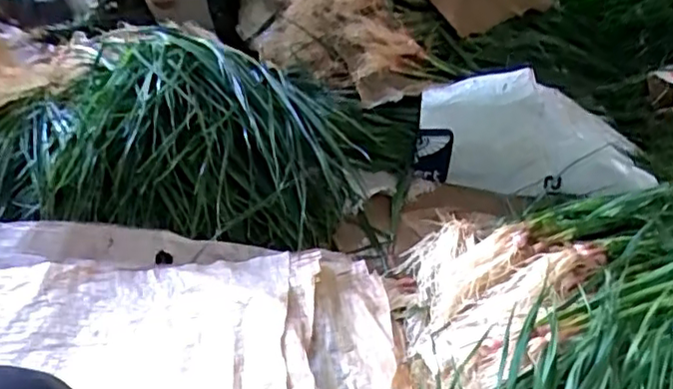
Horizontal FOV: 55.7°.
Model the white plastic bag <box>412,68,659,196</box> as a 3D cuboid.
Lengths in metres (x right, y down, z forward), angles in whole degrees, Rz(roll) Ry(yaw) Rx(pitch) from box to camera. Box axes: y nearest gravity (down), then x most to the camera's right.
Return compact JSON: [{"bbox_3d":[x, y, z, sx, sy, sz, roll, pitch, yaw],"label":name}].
[{"bbox_3d":[0.387,-0.111,1.247,0.449,0.184,0.201,11,35,7],"label":"white plastic bag"}]

